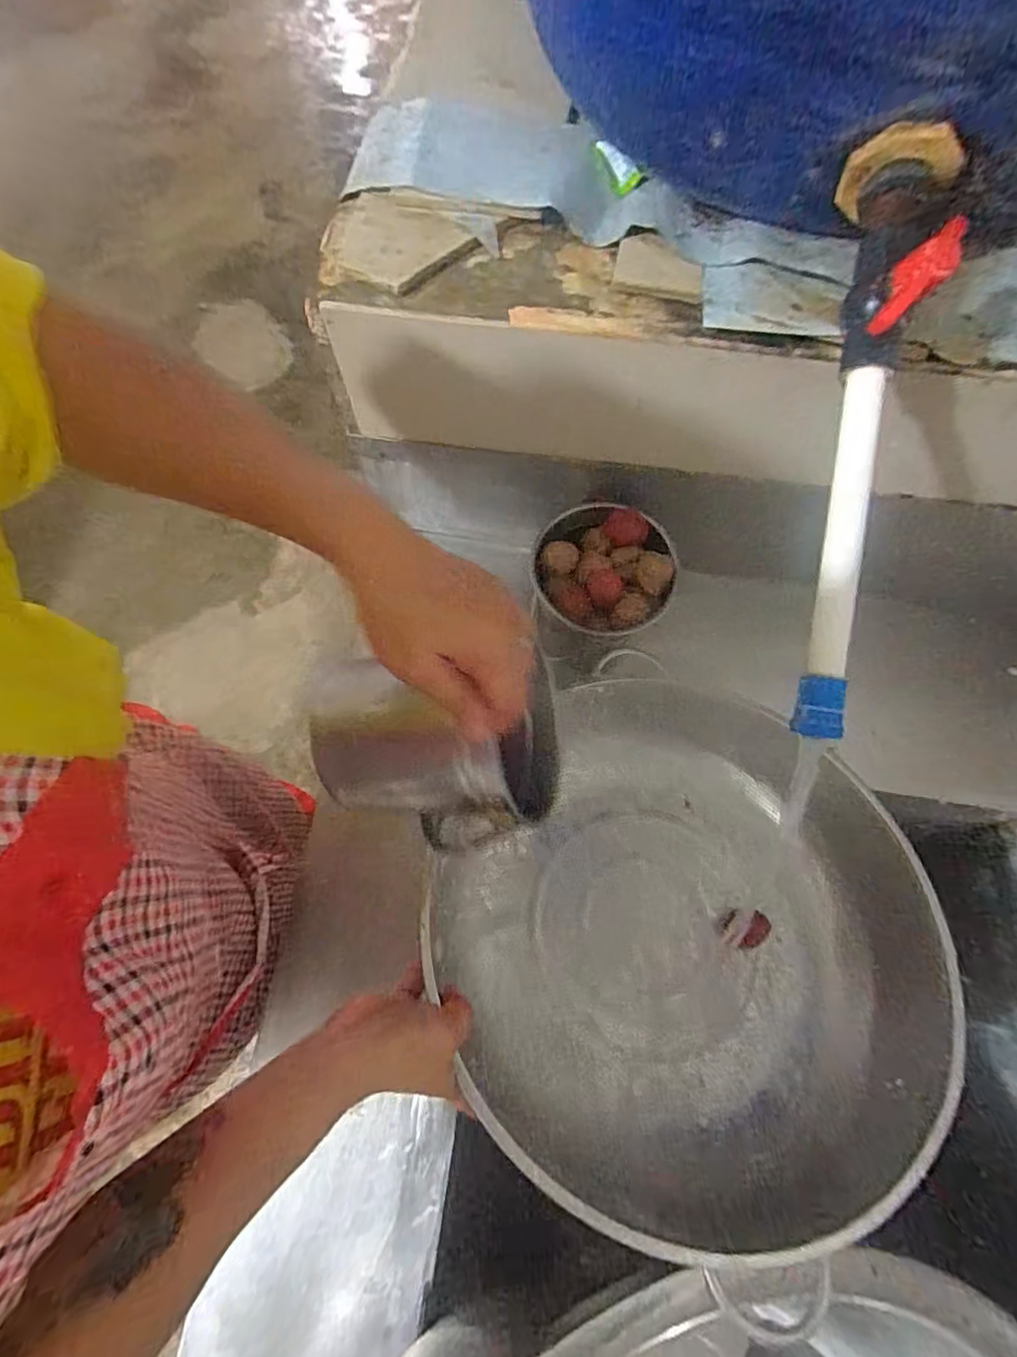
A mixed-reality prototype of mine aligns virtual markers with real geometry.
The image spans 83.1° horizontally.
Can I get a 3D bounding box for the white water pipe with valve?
[{"bbox_3d":[0.203,-0.132,0.339,0.047,0.087,0.330,6,95,3],"label":"white water pipe with valve"}]

